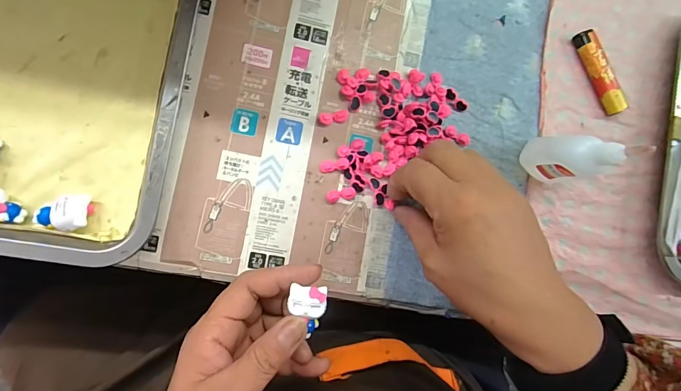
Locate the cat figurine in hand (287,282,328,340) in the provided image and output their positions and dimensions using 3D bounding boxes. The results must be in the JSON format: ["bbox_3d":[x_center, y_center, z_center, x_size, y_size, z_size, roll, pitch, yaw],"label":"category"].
[{"bbox_3d":[-0.022,0.076,0.251,0.025,0.010,0.029,6,88,-8],"label":"cat figurine in hand"}]

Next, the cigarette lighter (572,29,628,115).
[{"bbox_3d":[0.238,-0.113,0.343,0.019,0.016,0.079,-22,92,-8],"label":"cigarette lighter"}]

